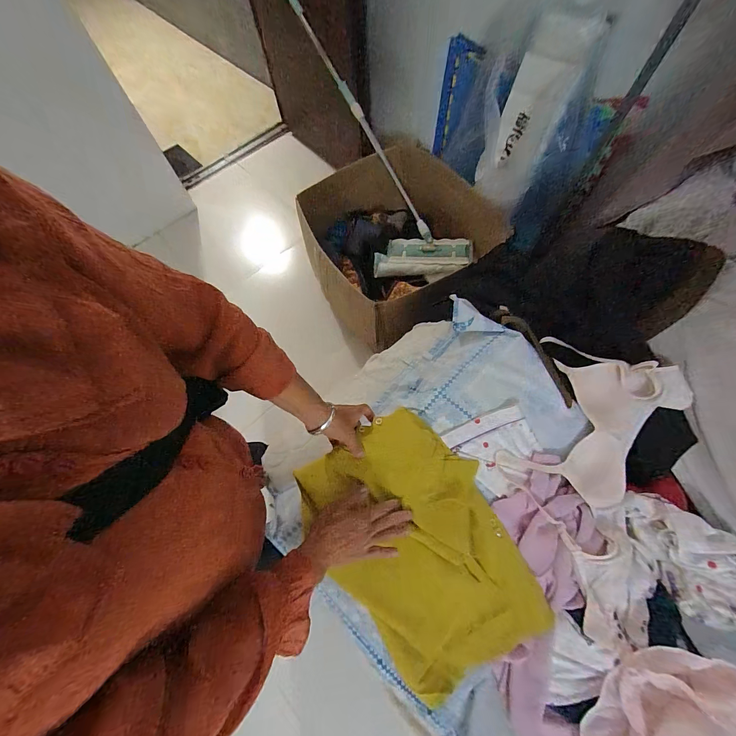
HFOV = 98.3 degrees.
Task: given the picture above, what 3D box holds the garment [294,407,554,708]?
[{"bbox_3d":[0.088,0.278,0.494,0.272,0.059,0.402,-31,85,-14],"label":"garment"}]

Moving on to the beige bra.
[{"bbox_3d":[0.397,0.096,0.567,0.238,0.099,0.283,26,71,13],"label":"beige bra"}]

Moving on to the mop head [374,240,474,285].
[{"bbox_3d":[0.219,-0.433,1.252,0.370,0.066,0.198,5,67,6],"label":"mop head"}]

